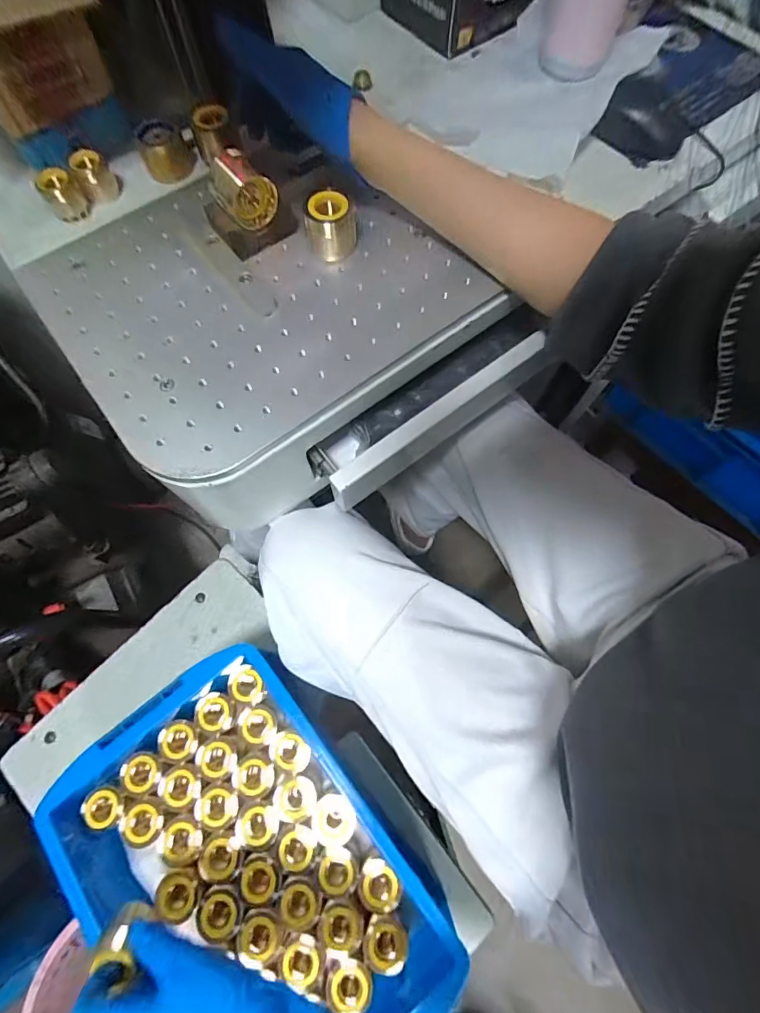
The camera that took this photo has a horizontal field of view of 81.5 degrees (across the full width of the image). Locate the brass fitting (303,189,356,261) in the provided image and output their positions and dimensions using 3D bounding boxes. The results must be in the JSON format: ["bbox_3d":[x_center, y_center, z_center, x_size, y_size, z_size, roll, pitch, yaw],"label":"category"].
[{"bbox_3d":[-0.040,-0.229,0.362,0.040,0.038,0.032,-22,72,-7],"label":"brass fitting"}]

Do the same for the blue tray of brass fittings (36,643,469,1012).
[{"bbox_3d":[-0.121,0.337,0.412,0.249,0.069,0.351,-38,75,-12],"label":"blue tray of brass fittings"}]

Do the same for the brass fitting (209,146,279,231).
[{"bbox_3d":[-0.109,-0.250,0.351,0.043,0.044,0.042,-26,73,-8],"label":"brass fitting"}]

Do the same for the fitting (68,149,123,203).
[{"bbox_3d":[-0.255,-0.296,0.400,0.031,0.039,0.024,-22,72,-7],"label":"fitting"}]

